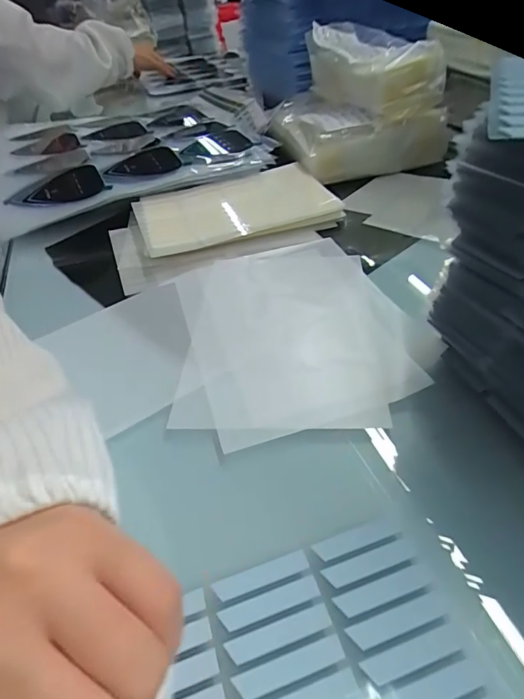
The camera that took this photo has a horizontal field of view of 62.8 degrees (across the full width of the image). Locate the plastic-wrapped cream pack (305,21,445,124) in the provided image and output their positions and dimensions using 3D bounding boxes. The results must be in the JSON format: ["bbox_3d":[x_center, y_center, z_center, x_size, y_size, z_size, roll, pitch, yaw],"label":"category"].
[{"bbox_3d":[0.126,-0.328,0.511,0.093,0.078,0.208,-15,43,-8],"label":"plastic-wrapped cream pack"}]

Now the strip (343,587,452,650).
[{"bbox_3d":[0.054,0.106,0.169,0.040,0.004,0.009,-16,41,-10],"label":"strip"}]

